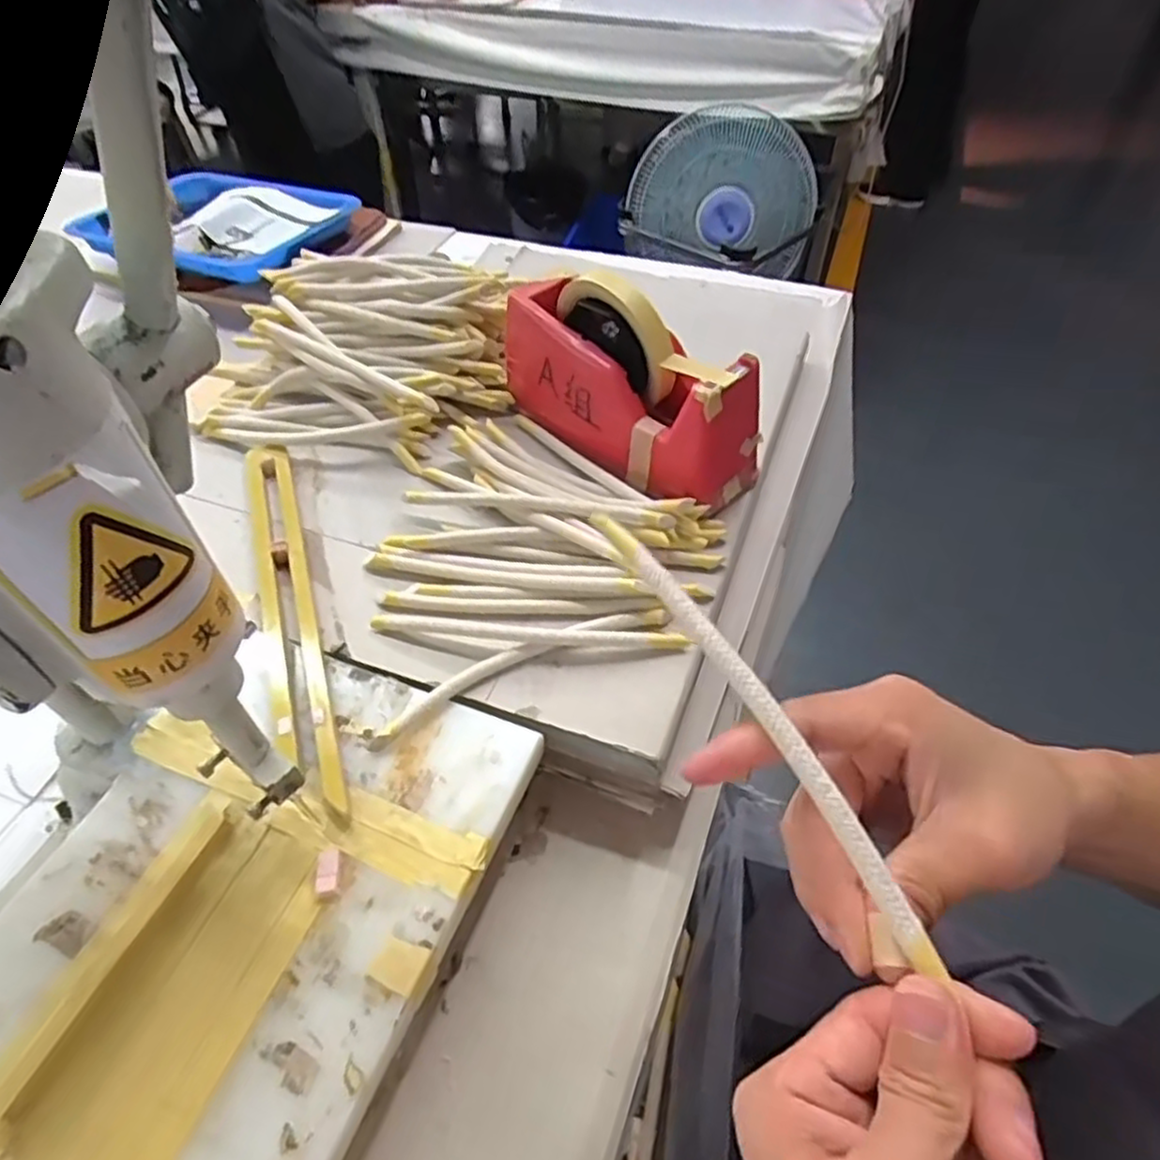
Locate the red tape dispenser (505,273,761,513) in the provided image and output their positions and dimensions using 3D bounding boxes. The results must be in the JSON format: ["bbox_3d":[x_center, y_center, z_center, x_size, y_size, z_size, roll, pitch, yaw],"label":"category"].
[{"bbox_3d":[0.029,-0.145,0.504,0.202,0.105,0.069,36,57,26],"label":"red tape dispenser"}]

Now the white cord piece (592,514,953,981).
[{"bbox_3d":[0.060,0.044,0.255,0.010,0.014,0.190,-25,64,-20],"label":"white cord piece"}]

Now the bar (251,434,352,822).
[{"bbox_3d":[-0.186,0.010,0.457,0.031,0.011,0.304,-16,51,-14],"label":"bar"}]

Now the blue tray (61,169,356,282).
[{"bbox_3d":[-0.417,-0.417,0.847,0.289,0.034,0.207,19,51,15],"label":"blue tray"}]

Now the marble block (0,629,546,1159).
[{"bbox_3d":[-0.167,0.161,0.330,0.198,0.014,0.293,17,51,14],"label":"marble block"}]

